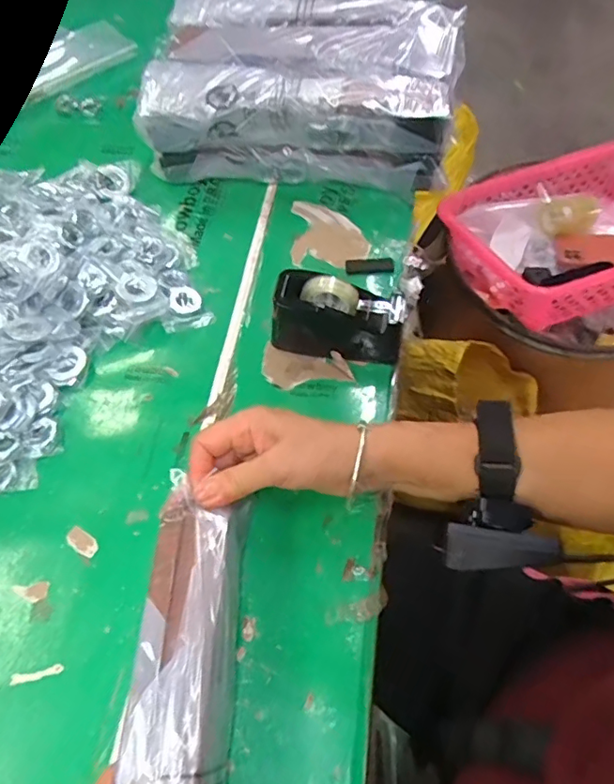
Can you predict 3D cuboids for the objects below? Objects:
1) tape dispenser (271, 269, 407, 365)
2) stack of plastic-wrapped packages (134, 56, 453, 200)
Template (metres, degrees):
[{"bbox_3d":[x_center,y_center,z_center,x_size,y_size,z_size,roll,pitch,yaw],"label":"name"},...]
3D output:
[{"bbox_3d":[0.027,-0.071,0.477,0.115,0.065,0.047,9,61,8],"label":"tape dispenser"},{"bbox_3d":[-0.012,-0.279,0.584,0.308,0.105,0.087,4,60,5],"label":"stack of plastic-wrapped packages"}]

